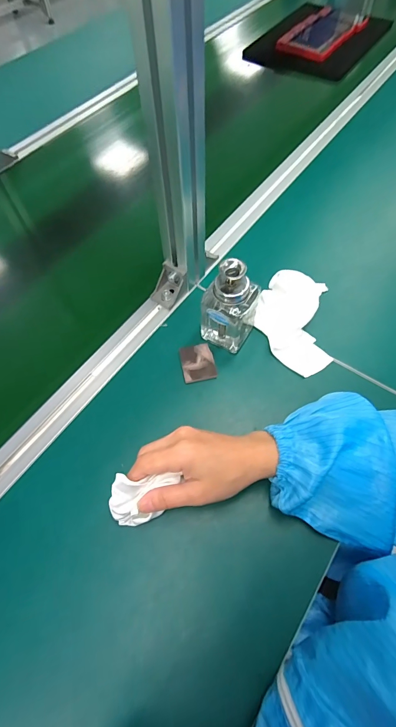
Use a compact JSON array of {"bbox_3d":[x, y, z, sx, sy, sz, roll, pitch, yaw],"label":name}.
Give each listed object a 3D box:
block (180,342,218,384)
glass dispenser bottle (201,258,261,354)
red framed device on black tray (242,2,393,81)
[{"bbox_3d":[0.000,-0.001,0.423,0.039,0.008,0.047,-10,62,-5],"label":"block"},{"bbox_3d":[0.036,-0.064,0.389,0.056,0.115,0.046,20,64,11],"label":"glass dispenser bottle"},{"bbox_3d":[0.289,-0.791,0.821,0.241,0.035,0.344,33,67,17],"label":"red framed device on black tray"}]

